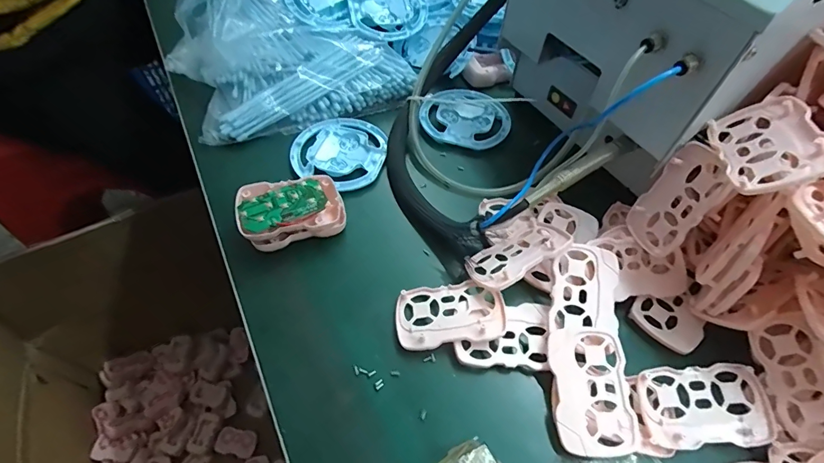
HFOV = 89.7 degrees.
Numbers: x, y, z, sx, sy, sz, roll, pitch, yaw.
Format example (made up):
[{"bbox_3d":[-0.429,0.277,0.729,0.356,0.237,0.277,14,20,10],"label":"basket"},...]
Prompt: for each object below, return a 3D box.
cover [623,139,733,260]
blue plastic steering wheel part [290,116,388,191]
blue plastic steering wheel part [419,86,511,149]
[{"bbox_3d":[0.209,-0.024,0.330,0.007,0.086,0.052,6,38,-23],"label":"cover"},{"bbox_3d":[-0.079,-0.085,0.456,0.099,0.022,0.107,5,56,2],"label":"blue plastic steering wheel part"},{"bbox_3d":[0.065,-0.138,0.492,0.102,0.013,0.094,0,56,-1],"label":"blue plastic steering wheel part"}]

